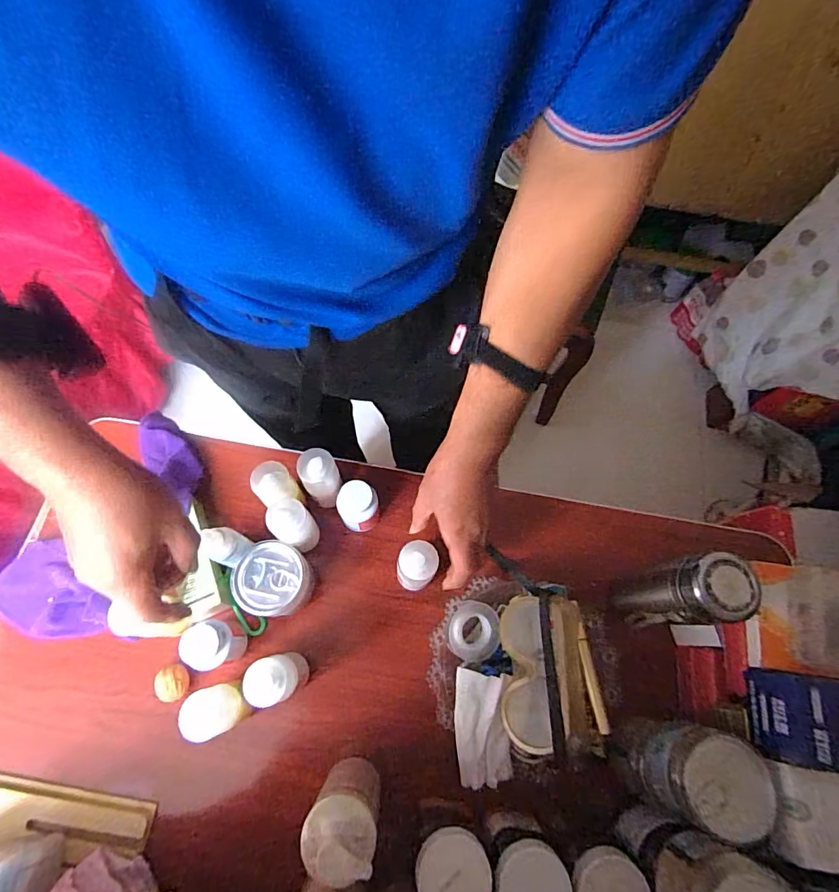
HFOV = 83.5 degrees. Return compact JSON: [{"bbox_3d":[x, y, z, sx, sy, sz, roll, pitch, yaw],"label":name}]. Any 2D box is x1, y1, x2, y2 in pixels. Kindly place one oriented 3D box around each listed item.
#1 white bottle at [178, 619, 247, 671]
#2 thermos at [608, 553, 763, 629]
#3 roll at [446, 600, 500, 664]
[{"bbox_3d":[-0.228,0.221,0.525,0.052,0.079,0.051,-12,69,-8],"label":"white bottle"},{"bbox_3d":[0.268,0.155,0.492,0.072,0.150,0.062,-10,68,-7],"label":"thermos"},{"bbox_3d":[0.062,0.216,0.551,0.060,0.016,0.065,1,67,-2],"label":"roll"}]

